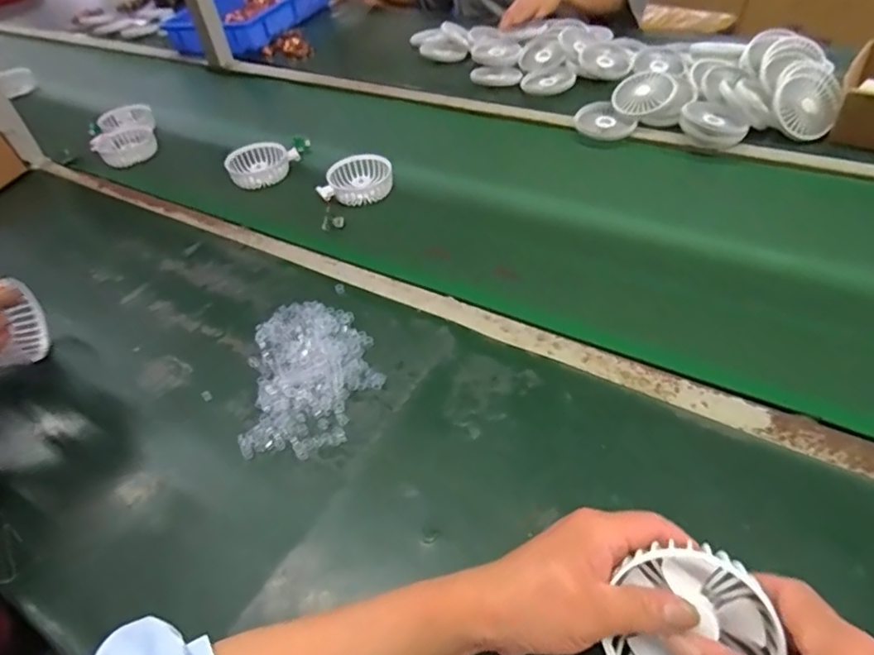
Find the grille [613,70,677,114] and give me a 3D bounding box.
[{"bbox_3d":[0.301,-0.343,0.835,0.079,0.014,0.078,-12,63,25],"label":"grille"}]

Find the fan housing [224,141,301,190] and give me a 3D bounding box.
[{"bbox_3d":[-0.261,-0.246,0.859,0.106,0.034,0.077,-20,46,-11],"label":"fan housing"}]

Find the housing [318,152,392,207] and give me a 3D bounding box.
[{"bbox_3d":[-0.113,-0.206,0.802,0.099,0.032,0.083,-11,45,-2],"label":"housing"}]

